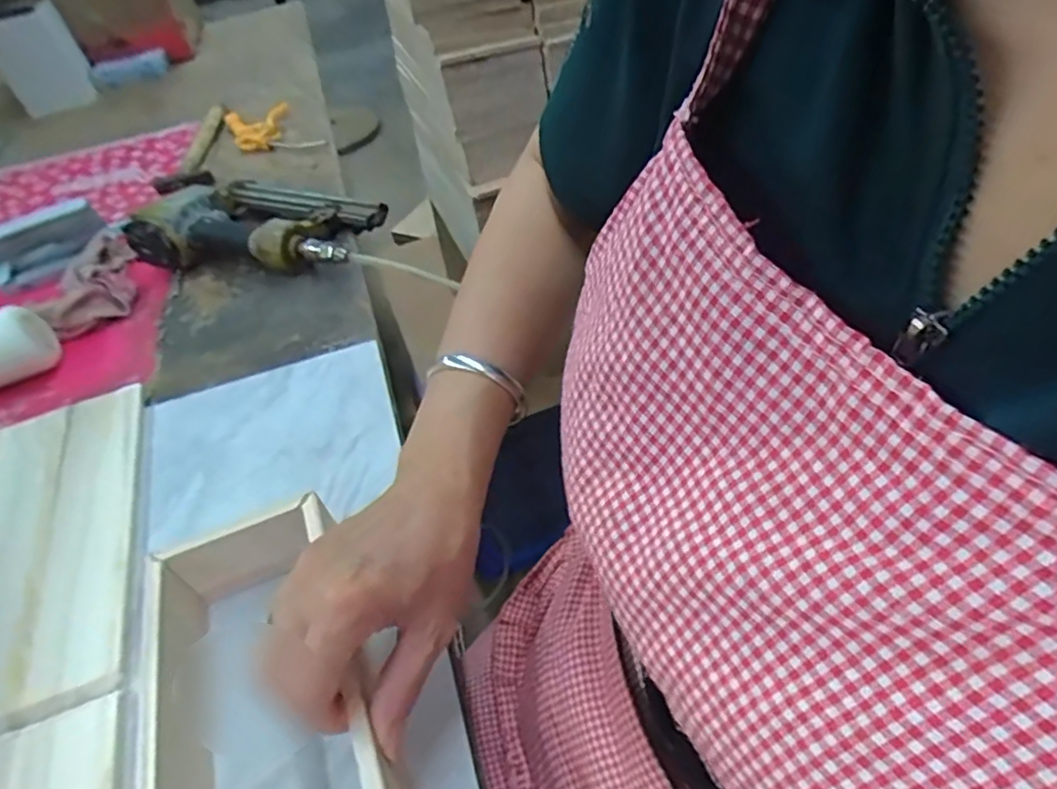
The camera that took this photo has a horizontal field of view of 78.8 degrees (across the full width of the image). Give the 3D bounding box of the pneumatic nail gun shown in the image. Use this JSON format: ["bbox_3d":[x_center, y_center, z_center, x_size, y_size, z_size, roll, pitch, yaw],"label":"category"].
[{"bbox_3d":[-0.289,-0.201,0.715,0.242,0.055,0.155,6,48,15],"label":"pneumatic nail gun"}]

